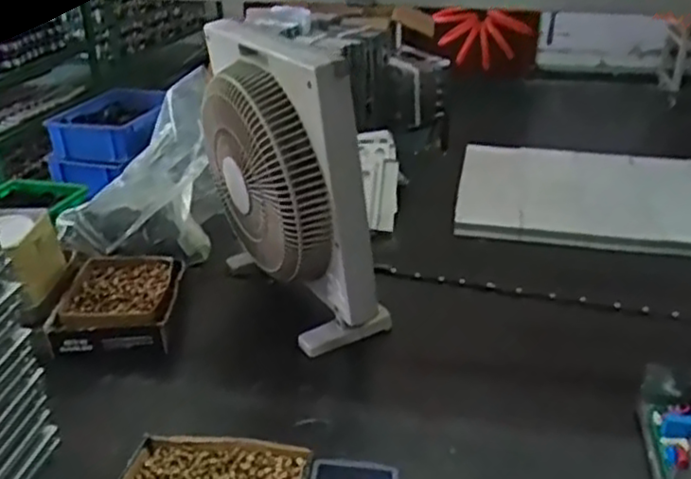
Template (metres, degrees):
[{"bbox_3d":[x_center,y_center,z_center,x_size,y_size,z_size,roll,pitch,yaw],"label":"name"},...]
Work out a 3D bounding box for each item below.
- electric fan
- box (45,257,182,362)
[{"bbox_3d":[-0.118,-0.103,1.189,0.163,0.421,0.444,-12,30,-22],"label":"electric fan"},{"bbox_3d":[-0.369,0.110,1.176,0.179,0.081,0.239,-1,27,-3],"label":"box"}]

